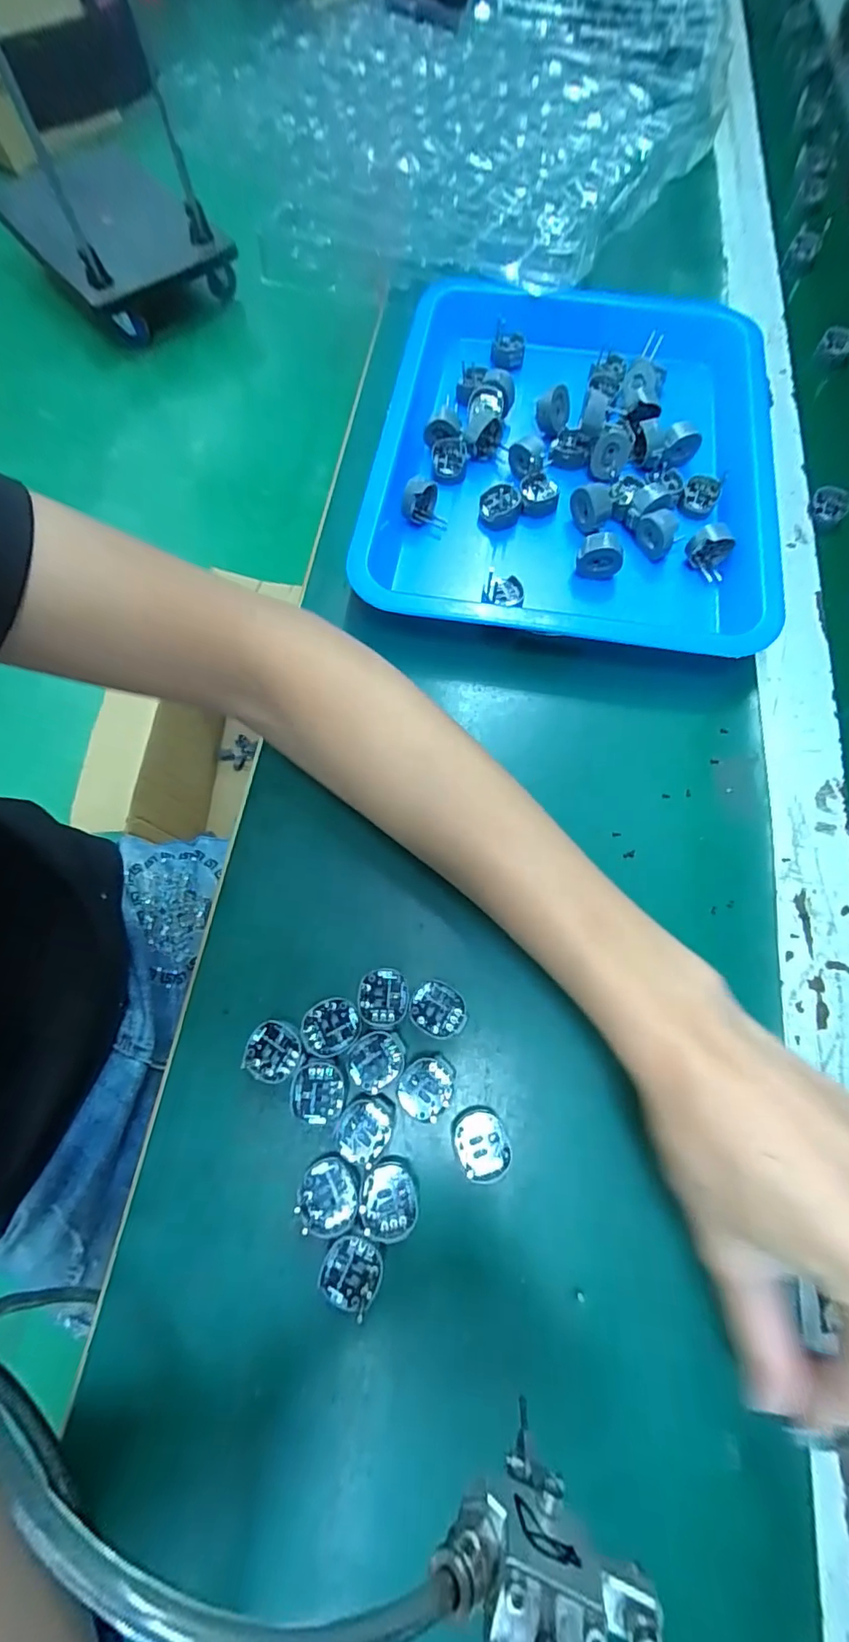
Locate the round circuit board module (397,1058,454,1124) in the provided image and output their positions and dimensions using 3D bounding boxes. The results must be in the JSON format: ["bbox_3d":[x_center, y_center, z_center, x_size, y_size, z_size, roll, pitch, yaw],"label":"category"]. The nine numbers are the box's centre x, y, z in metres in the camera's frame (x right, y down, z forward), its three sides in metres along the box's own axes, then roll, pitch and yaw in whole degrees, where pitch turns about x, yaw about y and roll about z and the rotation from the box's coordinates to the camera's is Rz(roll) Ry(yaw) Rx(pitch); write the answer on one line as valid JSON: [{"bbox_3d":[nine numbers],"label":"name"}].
[{"bbox_3d":[0.000,0.125,0.246,0.025,0.004,0.026,0,70,0],"label":"round circuit board module"}]

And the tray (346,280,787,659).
[{"bbox_3d":[0.110,-0.259,0.378,0.280,0.037,0.334,9,70,3],"label":"tray"}]

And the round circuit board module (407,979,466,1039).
[{"bbox_3d":[0.007,0.092,0.257,0.028,0.004,0.025,33,73,11],"label":"round circuit board module"}]

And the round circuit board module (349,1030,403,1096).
[{"bbox_3d":[-0.023,0.113,0.249,0.025,0.004,0.026,0,70,0],"label":"round circuit board module"}]

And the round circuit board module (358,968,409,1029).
[{"bbox_3d":[-0.020,0.087,0.260,0.025,0.004,0.027,0,70,0],"label":"round circuit board module"}]

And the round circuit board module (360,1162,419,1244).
[{"bbox_3d":[-0.015,0.168,0.233,0.025,0.004,0.028,5,70,2],"label":"round circuit board module"}]

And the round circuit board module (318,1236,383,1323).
[{"bbox_3d":[-0.031,0.190,0.222,0.024,0.005,0.026,0,70,0],"label":"round circuit board module"}]

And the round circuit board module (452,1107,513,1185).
[{"bbox_3d":[0.026,0.146,0.238,0.024,0.004,0.029,-21,71,-7],"label":"round circuit board module"}]

